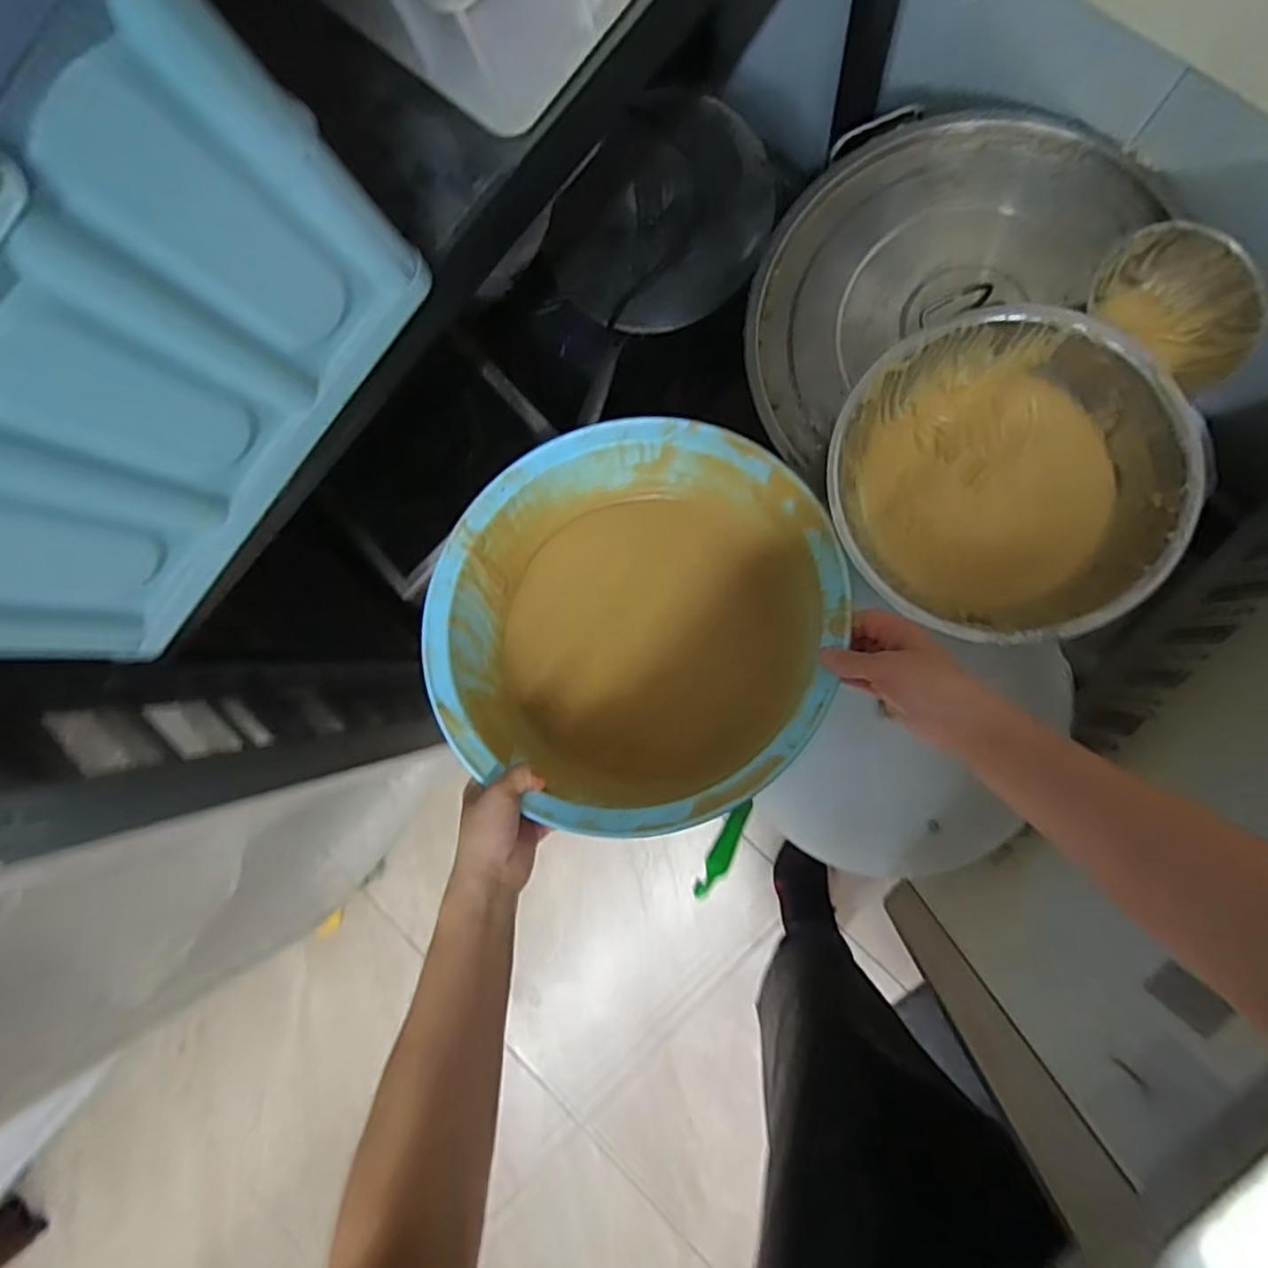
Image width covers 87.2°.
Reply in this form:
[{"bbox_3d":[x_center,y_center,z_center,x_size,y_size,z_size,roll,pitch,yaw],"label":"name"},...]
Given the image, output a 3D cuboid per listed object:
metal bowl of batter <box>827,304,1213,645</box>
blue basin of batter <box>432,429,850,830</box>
[{"bbox_3d":[0.362,-0.151,0.673,0.308,0.093,0.305,0,87,10],"label":"metal bowl of batter"},{"bbox_3d":[0.005,-0.005,0.634,0.368,0.149,0.368,-4,71,12],"label":"blue basin of batter"}]

